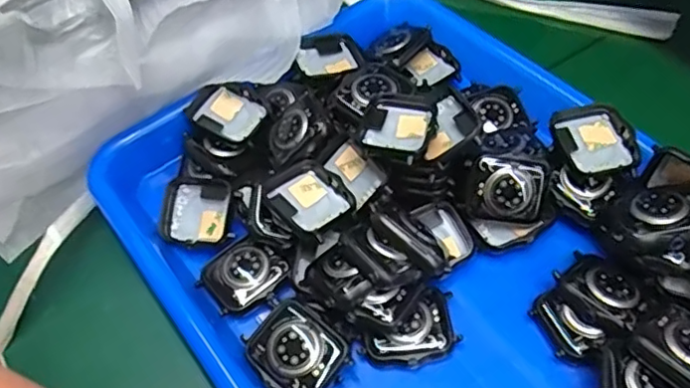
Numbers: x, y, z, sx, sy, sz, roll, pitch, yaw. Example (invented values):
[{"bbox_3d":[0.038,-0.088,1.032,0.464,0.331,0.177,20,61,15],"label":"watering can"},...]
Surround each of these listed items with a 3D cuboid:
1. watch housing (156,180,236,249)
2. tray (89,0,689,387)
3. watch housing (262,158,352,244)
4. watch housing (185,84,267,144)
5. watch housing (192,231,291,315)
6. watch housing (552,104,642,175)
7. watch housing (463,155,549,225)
[{"bbox_3d":[-0.081,0.010,0.331,0.042,0.012,0.036,3,78,10],"label":"watch housing"},{"bbox_3d":[0.044,0.021,0.305,0.251,0.046,0.327,-34,58,-18],"label":"tray"},{"bbox_3d":[-0.017,0.004,0.315,0.036,0.017,0.045,-36,59,-19],"label":"watch housing"},{"bbox_3d":[-0.070,-0.048,0.359,0.044,0.011,0.034,32,65,11],"label":"watch housing"},{"bbox_3d":[-0.053,0.041,0.311,0.040,0.008,0.034,-34,58,-18],"label":"watch housing"},{"bbox_3d":[0.132,-0.027,0.314,0.036,0.012,0.039,-10,54,-2],"label":"watch housing"},{"bbox_3d":[0.083,-0.002,0.309,0.041,0.034,0.006,6,12,1],"label":"watch housing"}]

